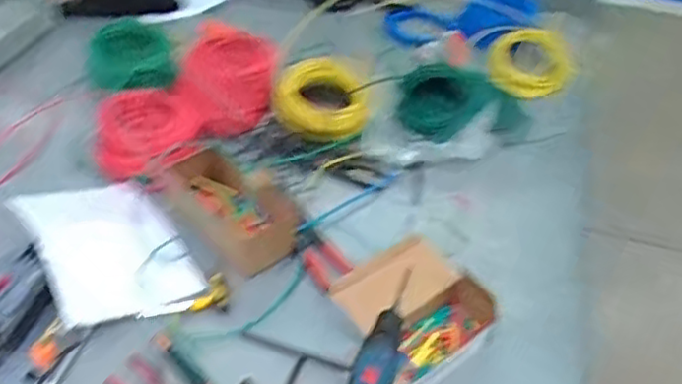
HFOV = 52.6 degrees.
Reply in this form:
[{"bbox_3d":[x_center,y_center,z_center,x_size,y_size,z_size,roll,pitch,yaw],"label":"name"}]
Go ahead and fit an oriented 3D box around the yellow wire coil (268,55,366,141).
[{"bbox_3d":[-0.040,-0.189,1.381,0.199,0.060,0.170,1,87,11],"label":"yellow wire coil"}]

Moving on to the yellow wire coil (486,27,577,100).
[{"bbox_3d":[0.456,-0.312,1.657,0.237,0.166,0.040,-13,10,-20],"label":"yellow wire coil"}]

